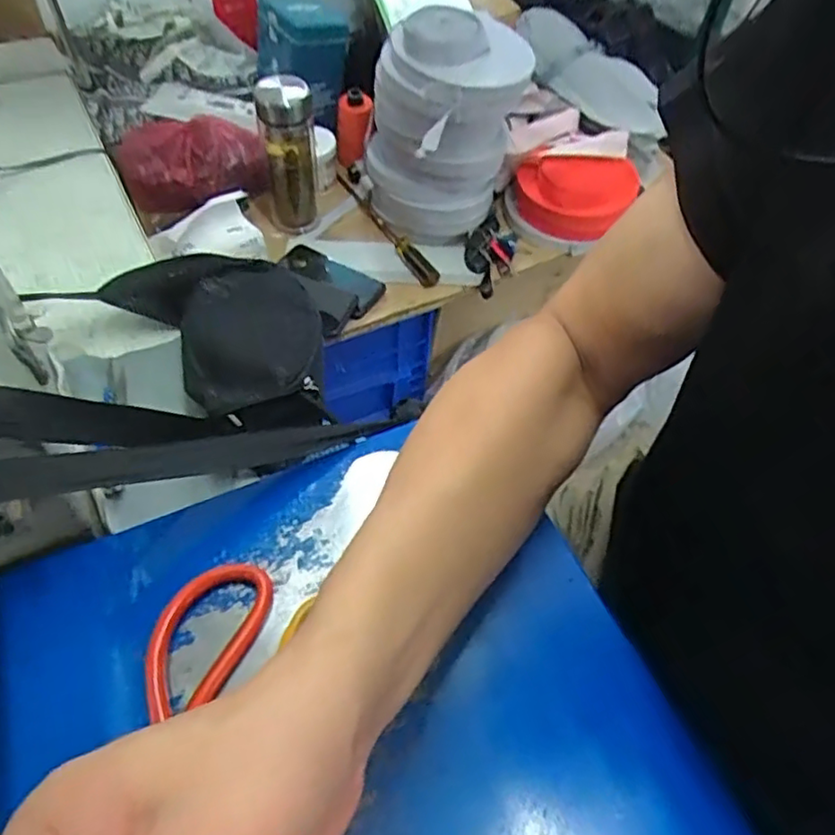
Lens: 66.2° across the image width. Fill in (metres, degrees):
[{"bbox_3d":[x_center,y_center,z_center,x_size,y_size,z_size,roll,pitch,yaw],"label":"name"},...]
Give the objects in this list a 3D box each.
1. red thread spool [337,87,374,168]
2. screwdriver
[{"bbox_3d":[-0.109,-0.494,1.096,0.053,0.066,0.117,10,91,3],"label":"red thread spool"},{"bbox_3d":[-0.056,-0.316,1.033,0.031,0.035,0.323,-19,47,-16],"label":"screwdriver"}]

